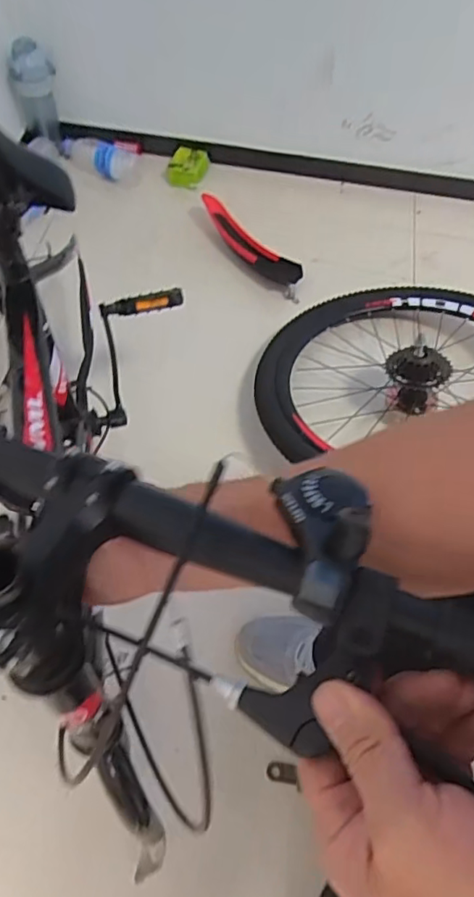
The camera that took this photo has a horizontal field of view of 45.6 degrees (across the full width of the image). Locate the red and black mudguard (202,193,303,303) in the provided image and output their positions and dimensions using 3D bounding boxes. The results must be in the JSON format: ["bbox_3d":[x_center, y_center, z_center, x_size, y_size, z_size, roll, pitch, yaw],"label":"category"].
[{"bbox_3d":[0.028,-0.435,1.201,0.309,0.047,0.082,38,65,17],"label":"red and black mudguard"}]

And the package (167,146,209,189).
[{"bbox_3d":[-0.117,-0.642,1.289,0.089,0.039,0.136,9,60,2],"label":"package"}]

